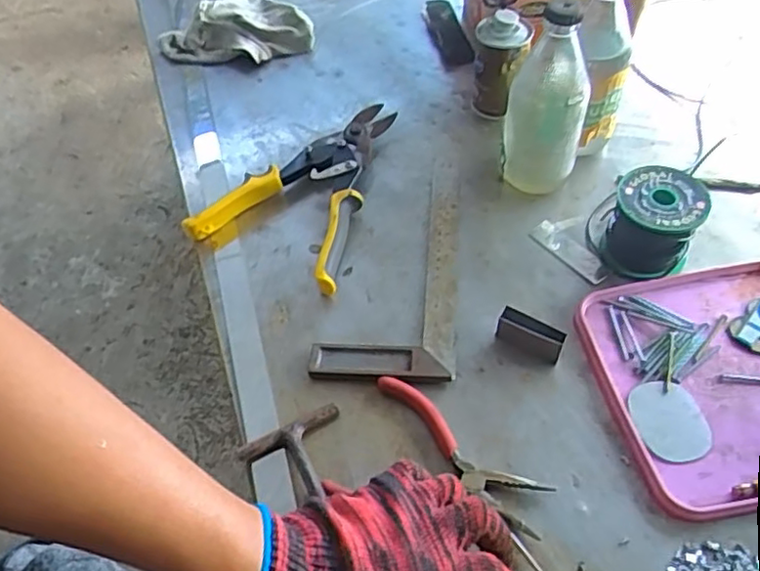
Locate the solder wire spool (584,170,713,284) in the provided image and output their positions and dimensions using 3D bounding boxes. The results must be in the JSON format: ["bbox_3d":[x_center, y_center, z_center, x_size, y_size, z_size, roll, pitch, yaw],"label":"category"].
[{"bbox_3d":[0.223,-0.057,0.546,0.080,0.066,0.075,-2,53,2],"label":"solder wire spool"}]

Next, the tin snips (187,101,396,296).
[{"bbox_3d":[-0.075,-0.104,0.630,0.146,0.027,0.230,14,55,13],"label":"tin snips"}]

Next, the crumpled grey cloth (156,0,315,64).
[{"bbox_3d":[-0.174,-0.303,0.780,0.180,0.044,0.091,-14,53,-8],"label":"crumpled grey cloth"}]

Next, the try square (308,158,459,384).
[{"bbox_3d":[0.013,-0.025,0.573,0.110,0.011,0.249,3,53,5],"label":"try square"}]

